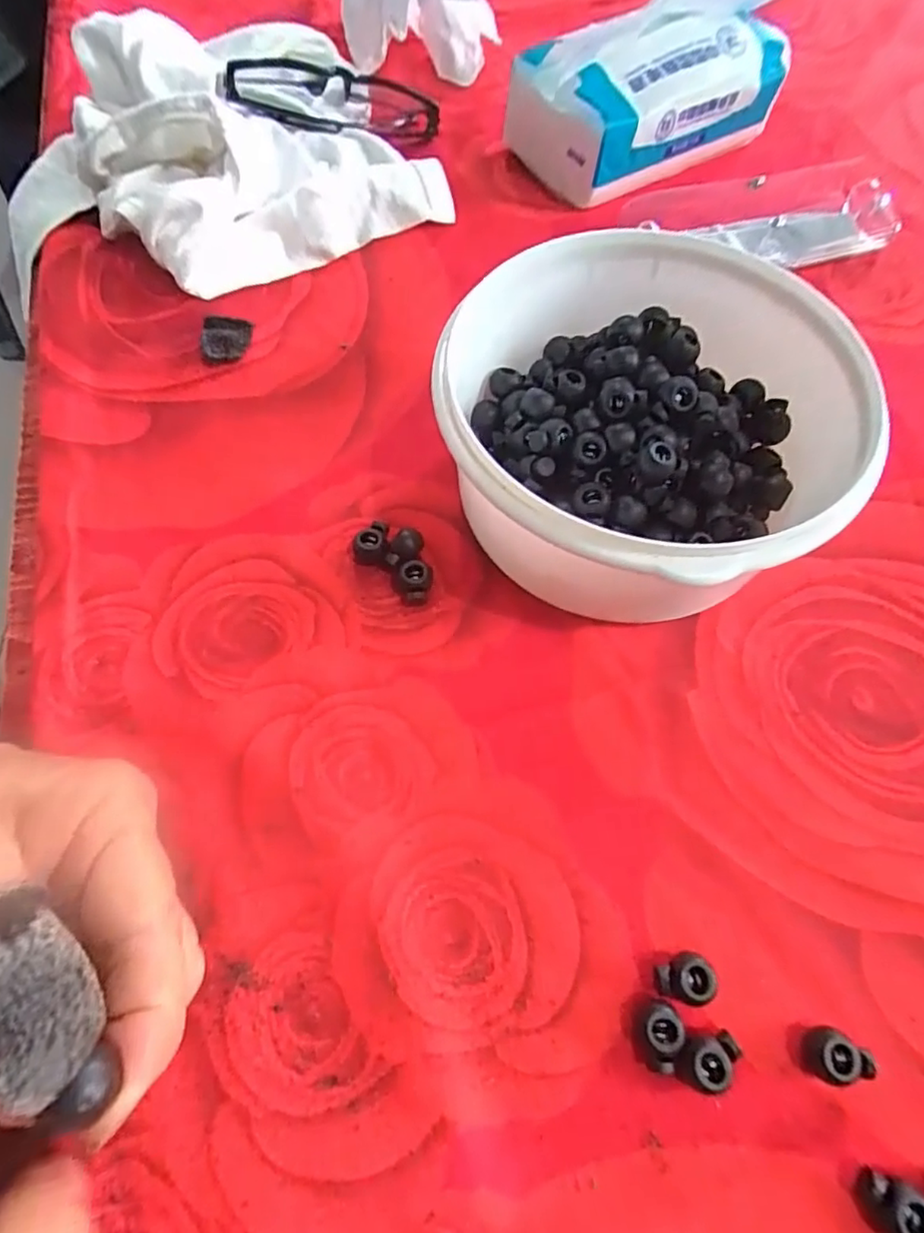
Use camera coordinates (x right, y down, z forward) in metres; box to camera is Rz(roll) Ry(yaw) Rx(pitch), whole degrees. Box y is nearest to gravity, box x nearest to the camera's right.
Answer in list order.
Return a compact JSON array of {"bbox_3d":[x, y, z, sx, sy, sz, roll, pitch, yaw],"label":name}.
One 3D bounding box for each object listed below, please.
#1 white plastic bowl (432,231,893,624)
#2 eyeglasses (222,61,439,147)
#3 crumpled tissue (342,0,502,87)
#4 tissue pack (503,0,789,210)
[{"bbox_3d":[0.073,-0.072,0.254,0.150,0.078,0.157,0,64,-1],"label":"white plastic bowl"},{"bbox_3d":[-0.082,-0.328,0.388,0.131,0.033,0.035,-13,64,-28],"label":"eyeglasses"},{"bbox_3d":[-0.034,-0.434,0.427,0.110,0.054,0.046,10,65,4],"label":"crumpled tissue"},{"bbox_3d":[0.117,-0.338,0.370,0.156,0.080,0.087,-32,69,-15],"label":"tissue pack"}]

